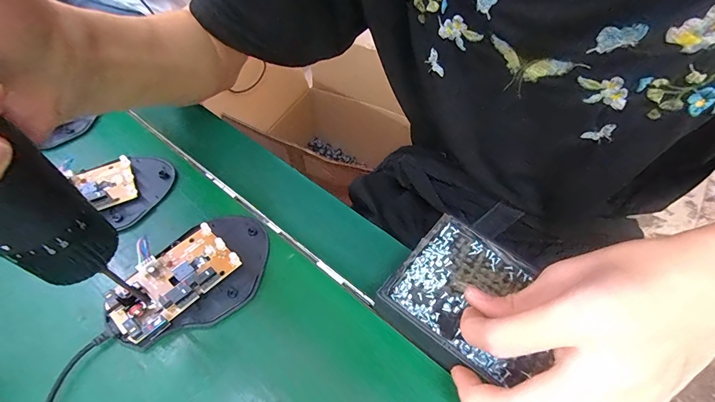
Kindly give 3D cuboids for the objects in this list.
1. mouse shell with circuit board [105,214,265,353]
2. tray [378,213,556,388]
[{"bbox_3d":[-0.112,0.051,0.246,0.107,0.019,0.070,-36,61,-24],"label":"mouse shell with circuit board"},{"bbox_3d":[0.078,0.063,0.239,0.100,0.012,0.087,34,59,20],"label":"tray"}]

